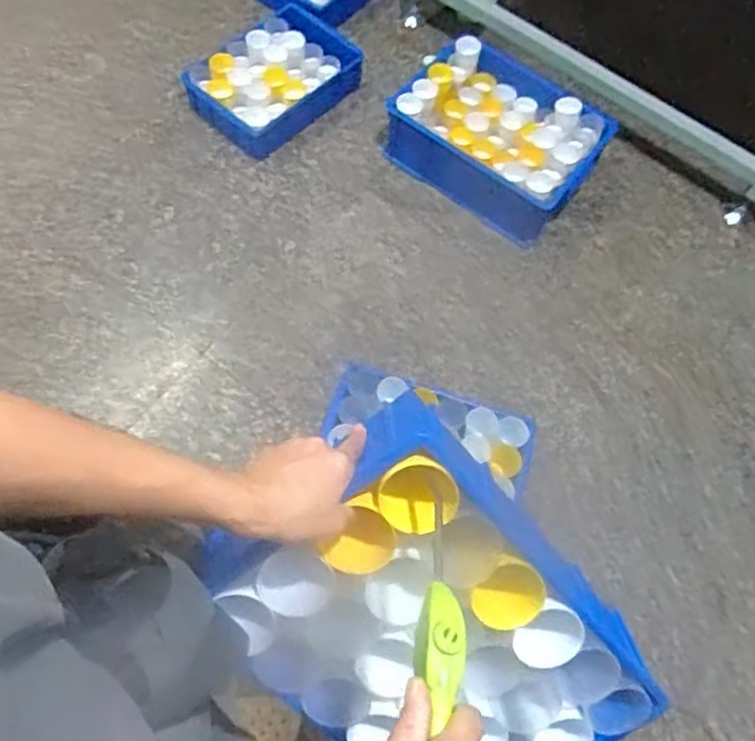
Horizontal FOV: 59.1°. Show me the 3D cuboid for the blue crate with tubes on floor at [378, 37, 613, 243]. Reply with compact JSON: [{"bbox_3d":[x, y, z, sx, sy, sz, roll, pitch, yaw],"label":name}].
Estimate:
[{"bbox_3d":[0.295,-0.574,1.646,0.468,0.182,0.346,38,68,12],"label":"blue crate with tubes on floor"}]

